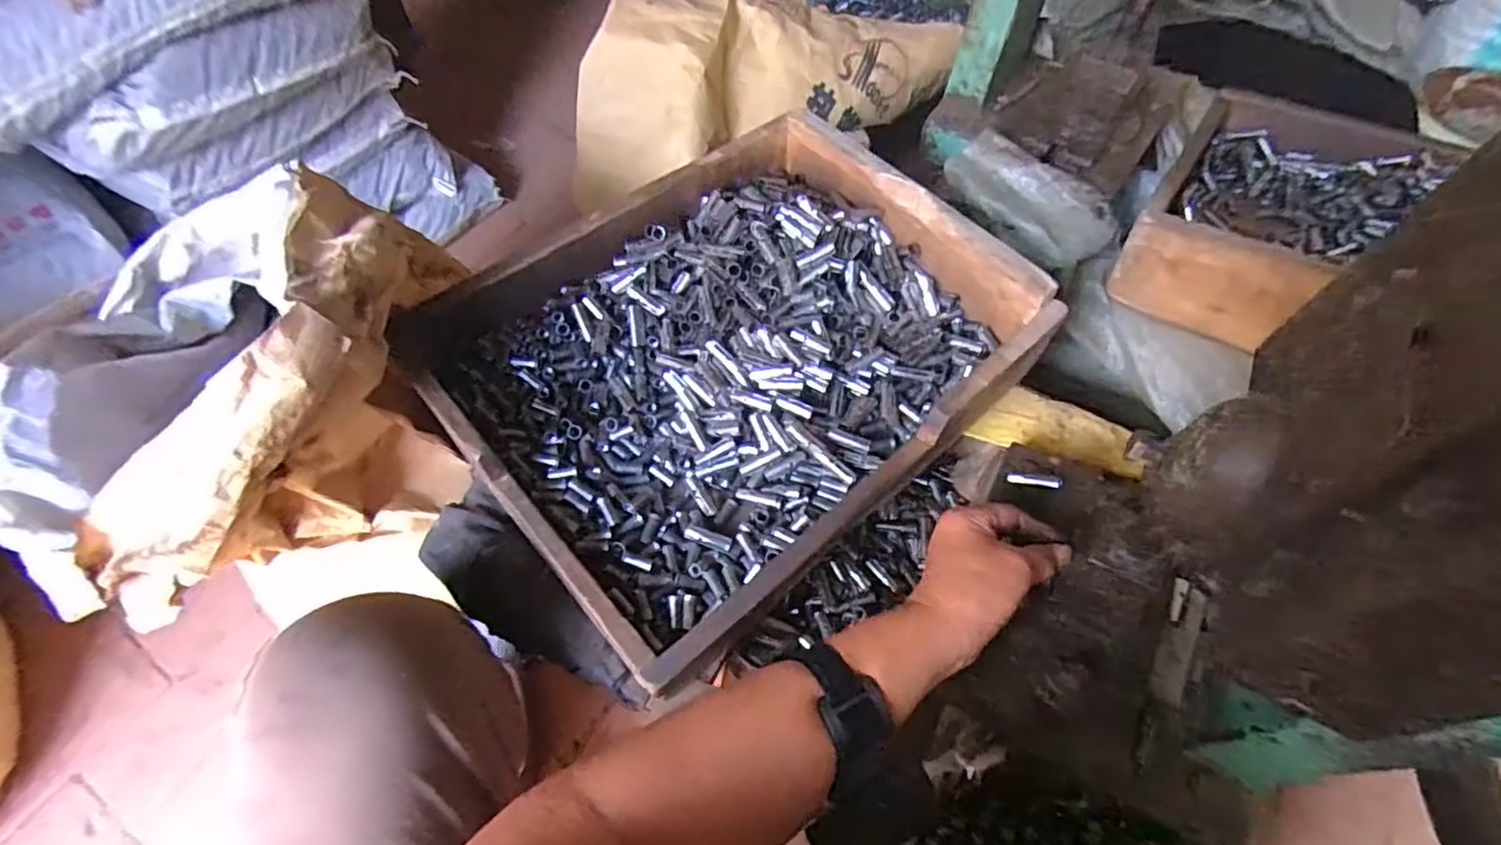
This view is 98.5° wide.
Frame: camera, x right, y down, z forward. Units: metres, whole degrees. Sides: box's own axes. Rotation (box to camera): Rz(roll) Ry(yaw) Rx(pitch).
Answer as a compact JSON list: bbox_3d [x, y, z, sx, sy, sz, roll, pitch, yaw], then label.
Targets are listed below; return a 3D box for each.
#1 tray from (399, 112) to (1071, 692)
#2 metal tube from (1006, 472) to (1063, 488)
[{"bbox_3d":[-0.015,-0.060,0.572,0.445,0.098,0.353,-37,67,-19],"label":"tray"},{"bbox_3d":[0.226,0.047,0.516,0.042,0.010,0.009,5,57,35],"label":"metal tube"}]

